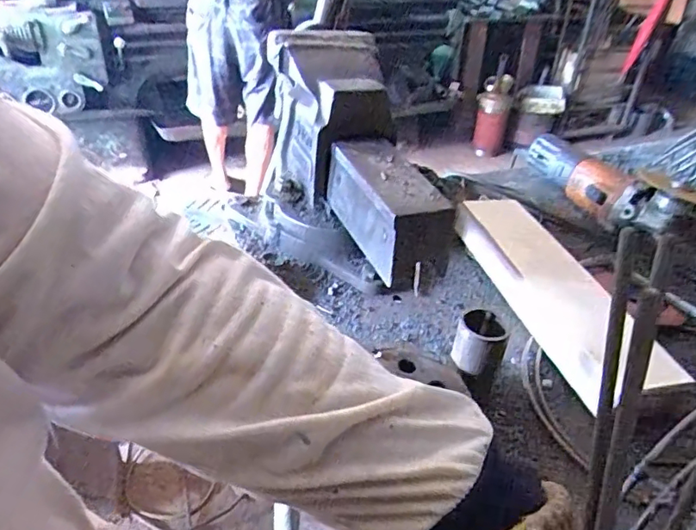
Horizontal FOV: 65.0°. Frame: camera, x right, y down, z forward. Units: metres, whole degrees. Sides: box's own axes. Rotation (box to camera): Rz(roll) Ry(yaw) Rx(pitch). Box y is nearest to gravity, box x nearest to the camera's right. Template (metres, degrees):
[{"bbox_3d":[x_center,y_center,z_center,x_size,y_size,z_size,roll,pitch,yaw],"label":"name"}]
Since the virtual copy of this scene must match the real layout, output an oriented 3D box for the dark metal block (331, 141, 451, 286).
[{"bbox_3d":[0.035,-0.060,0.542,0.067,0.076,0.152,-11,37,-20],"label":"dark metal block"}]

